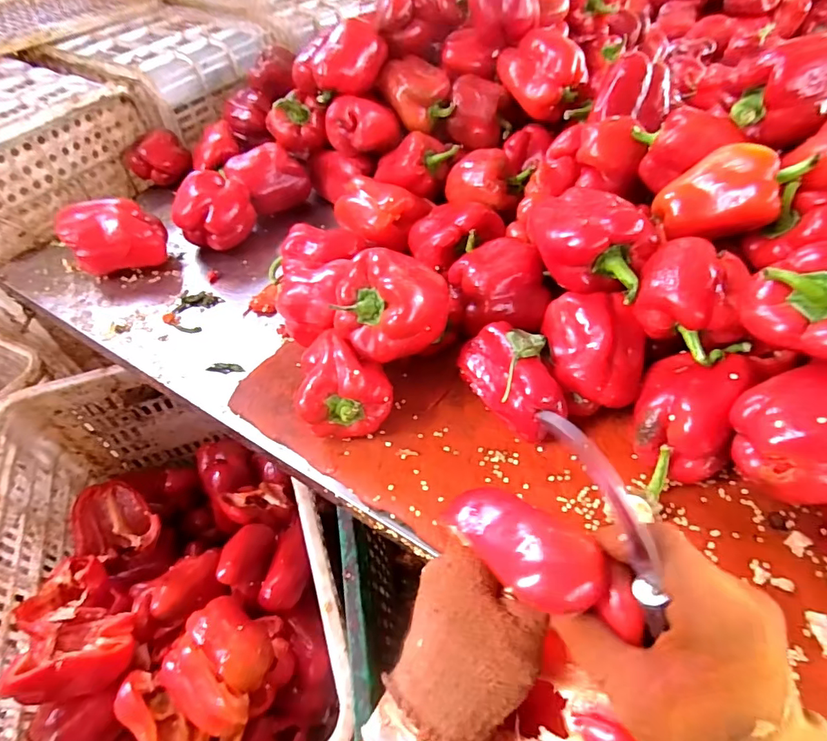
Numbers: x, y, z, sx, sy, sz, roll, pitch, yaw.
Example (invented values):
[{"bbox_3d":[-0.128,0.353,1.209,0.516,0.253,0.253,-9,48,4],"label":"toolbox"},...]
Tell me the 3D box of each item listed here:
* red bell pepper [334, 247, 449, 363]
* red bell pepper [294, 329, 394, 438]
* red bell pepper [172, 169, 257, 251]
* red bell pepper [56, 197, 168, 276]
[{"bbox_3d":[-0.020,-0.059,0.407,0.102,0.071,0.082,2,49,3],"label":"red bell pepper"},{"bbox_3d":[-0.060,0.016,0.425,0.078,0.079,0.077,-1,49,1],"label":"red bell pepper"},{"bbox_3d":[-0.263,-0.212,0.616,0.096,0.074,0.075,-21,52,-16],"label":"red bell pepper"},{"bbox_3d":[-0.375,-0.169,0.590,0.108,0.080,0.087,-35,57,-25],"label":"red bell pepper"}]

